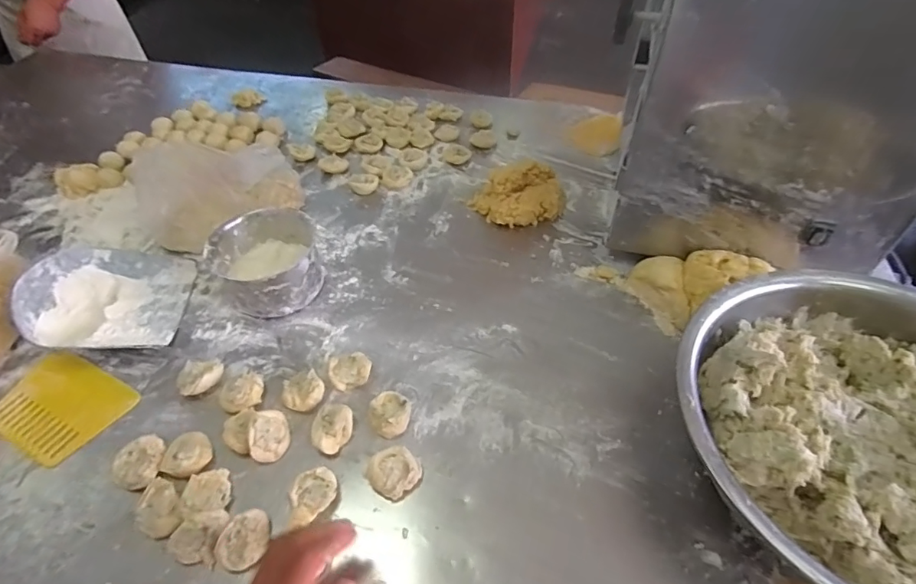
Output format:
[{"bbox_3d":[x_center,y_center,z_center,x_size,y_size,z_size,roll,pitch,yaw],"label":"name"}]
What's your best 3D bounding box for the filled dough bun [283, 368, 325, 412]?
[{"bbox_3d":[-0.195,0.126,0.607,0.048,0.029,0.053,-35,55,-27],"label":"filled dough bun"}]

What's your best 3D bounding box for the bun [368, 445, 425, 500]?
[{"bbox_3d":[-0.070,0.200,0.538,0.052,0.020,0.050,-1,47,1],"label":"bun"}]

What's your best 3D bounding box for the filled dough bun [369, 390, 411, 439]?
[{"bbox_3d":[-0.082,0.150,0.584,0.047,0.025,0.053,-11,48,-8],"label":"filled dough bun"}]

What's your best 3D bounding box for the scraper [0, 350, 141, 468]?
[{"bbox_3d":[-0.514,0.144,0.619,0.164,0.010,0.117,22,51,15],"label":"scraper"}]

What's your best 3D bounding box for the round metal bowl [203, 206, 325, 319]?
[{"bbox_3d":[-0.278,-0.045,0.719,0.151,0.093,0.139,-1,47,1],"label":"round metal bowl"}]

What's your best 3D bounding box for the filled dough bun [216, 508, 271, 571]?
[{"bbox_3d":[-0.214,0.252,0.489,0.044,0.028,0.054,23,52,22],"label":"filled dough bun"}]

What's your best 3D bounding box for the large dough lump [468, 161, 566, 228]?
[{"bbox_3d":[0.107,-0.170,0.837,0.163,0.078,0.109,4,47,5],"label":"large dough lump"}]

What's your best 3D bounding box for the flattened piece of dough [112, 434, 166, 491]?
[{"bbox_3d":[-0.362,0.198,0.554,0.043,0.035,0.055,0,47,2],"label":"flattened piece of dough"}]

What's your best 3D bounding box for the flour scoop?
[{"bbox_3d":[-0.509,-0.004,0.702,0.197,0.082,0.177,-4,47,-2],"label":"flour scoop"}]

